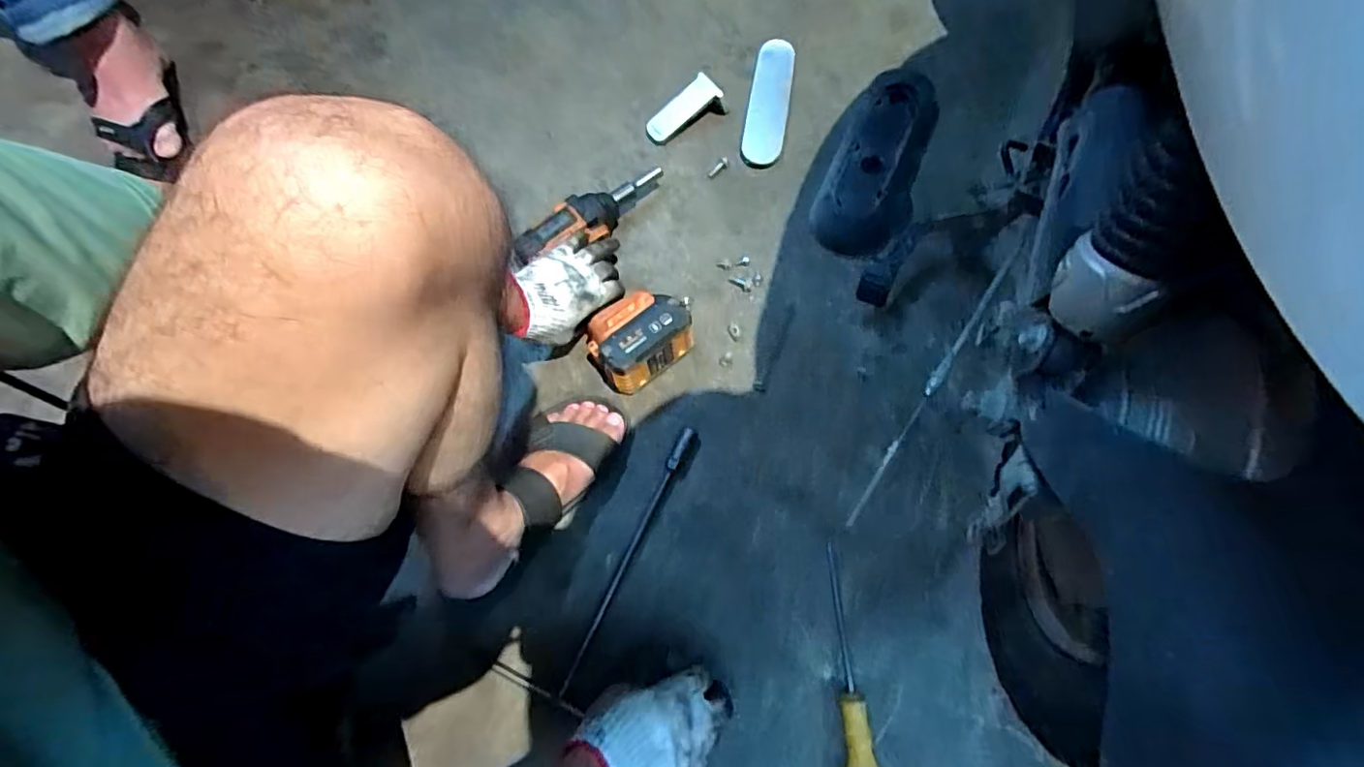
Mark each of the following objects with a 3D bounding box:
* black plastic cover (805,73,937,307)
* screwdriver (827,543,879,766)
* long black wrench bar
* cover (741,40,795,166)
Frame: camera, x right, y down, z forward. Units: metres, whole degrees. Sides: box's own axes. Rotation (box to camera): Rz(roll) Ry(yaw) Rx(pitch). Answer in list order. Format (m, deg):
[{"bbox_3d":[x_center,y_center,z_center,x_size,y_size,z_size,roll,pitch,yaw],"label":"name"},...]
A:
[{"bbox_3d":[0.251,-0.273,0.741,0.130,0.042,0.371,21,72,9],"label":"black plastic cover"},{"bbox_3d":[0.161,0.281,0.545,0.030,0.031,0.240,-3,70,0],"label":"screwdriver"},{"bbox_3d":[-0.056,0.175,0.601,0.015,0.015,0.290,25,72,10],"label":"long black wrench bar"},{"bbox_3d":[0.121,-0.393,0.802,0.054,0.017,0.199,9,70,5],"label":"cover"}]

